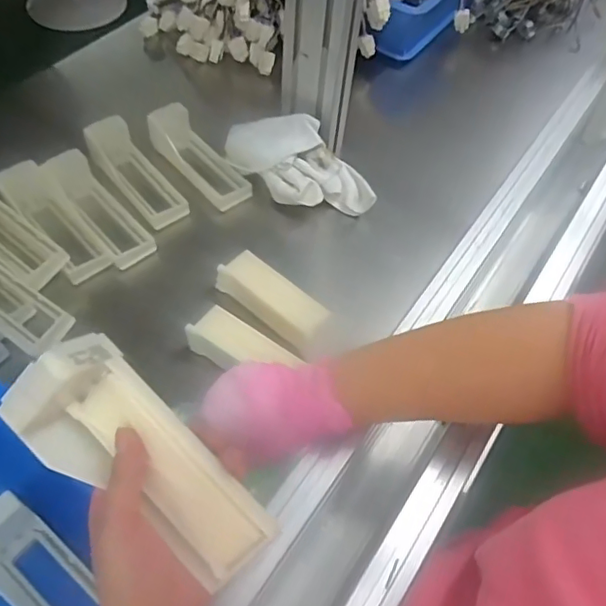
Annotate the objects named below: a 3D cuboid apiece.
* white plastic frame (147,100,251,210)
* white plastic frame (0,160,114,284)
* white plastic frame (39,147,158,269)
[{"bbox_3d":[-0.134,-0.184,0.730,0.059,0.069,0.157,-35,65,-24],"label":"white plastic frame"},{"bbox_3d":[-0.288,-0.101,0.646,0.057,0.038,0.165,-36,65,-25],"label":"white plastic frame"},{"bbox_3d":[-0.241,-0.117,0.662,0.057,0.036,0.165,-36,65,-25],"label":"white plastic frame"}]

